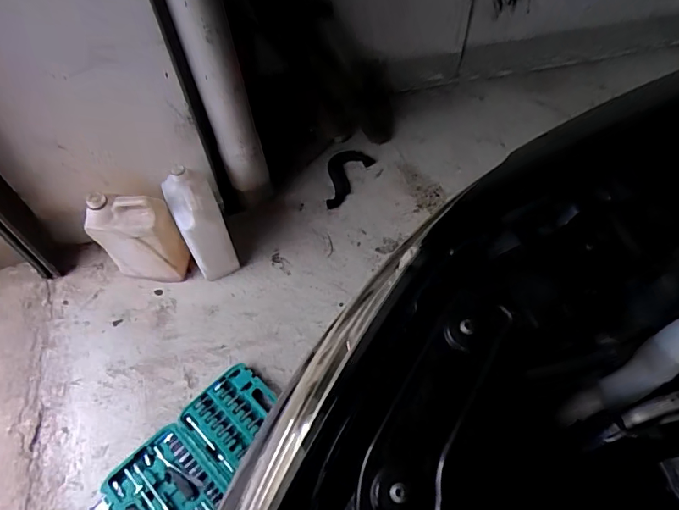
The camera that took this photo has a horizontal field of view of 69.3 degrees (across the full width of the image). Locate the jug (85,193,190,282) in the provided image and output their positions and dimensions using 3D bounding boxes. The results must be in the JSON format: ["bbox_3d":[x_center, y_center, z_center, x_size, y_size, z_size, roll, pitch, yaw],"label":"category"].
[{"bbox_3d":[-0.484,-0.036,1.222,0.214,0.298,0.083,0,58,1],"label":"jug"}]

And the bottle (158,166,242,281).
[{"bbox_3d":[-0.335,-0.069,1.215,0.113,0.296,0.147,-20,60,-12],"label":"bottle"}]

